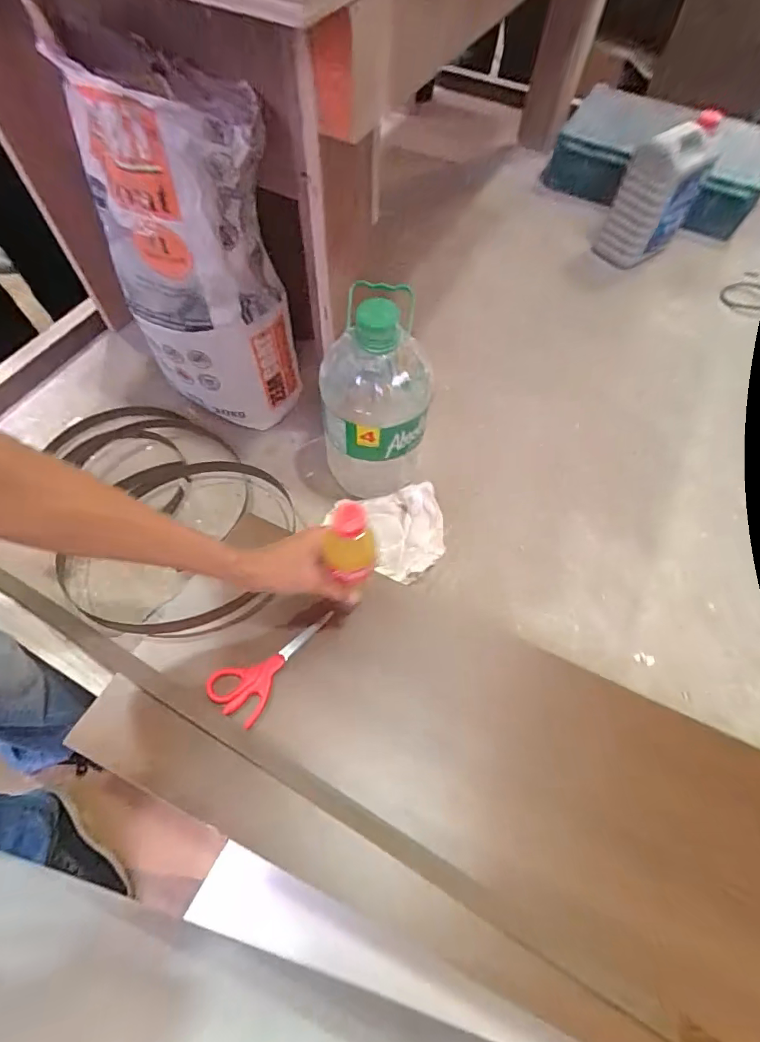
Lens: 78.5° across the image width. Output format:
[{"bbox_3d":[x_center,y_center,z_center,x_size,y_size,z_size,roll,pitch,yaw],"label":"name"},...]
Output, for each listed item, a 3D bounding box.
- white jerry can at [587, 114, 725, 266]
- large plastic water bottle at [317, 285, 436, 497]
[{"bbox_3d":[0.588,-0.689,0.996,0.136,0.252,0.114,-30,67,-17],"label":"white jerry can"},{"bbox_3d":[-0.003,-0.150,0.640,0.149,0.300,0.144,-3,62,-4],"label":"large plastic water bottle"}]

